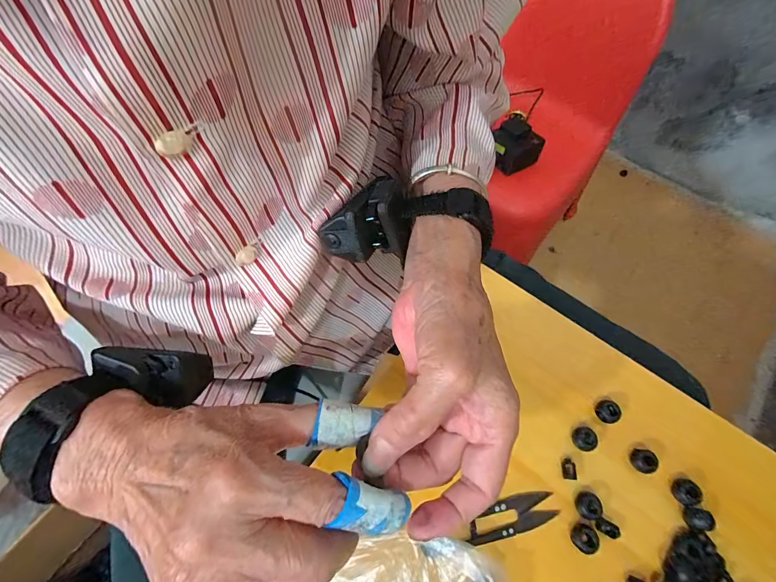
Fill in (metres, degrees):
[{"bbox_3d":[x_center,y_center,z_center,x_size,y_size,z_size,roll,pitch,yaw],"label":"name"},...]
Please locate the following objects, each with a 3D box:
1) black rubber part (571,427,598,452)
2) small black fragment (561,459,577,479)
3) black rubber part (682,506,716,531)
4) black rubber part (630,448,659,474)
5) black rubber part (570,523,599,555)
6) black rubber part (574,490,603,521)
[{"bbox_3d":[0.153,0.116,0.288,0.016,0.018,0.018,-10,63,-7],"label":"black rubber part"},{"bbox_3d":[0.138,0.136,0.281,0.007,0.011,0.014,8,62,2],"label":"small black fragment"},{"bbox_3d":[0.221,0.163,0.264,0.010,0.018,0.014,4,62,0],"label":"black rubber part"},{"bbox_3d":[0.193,0.129,0.280,0.012,0.018,0.016,4,62,0],"label":"black rubber part"},{"bbox_3d":[0.139,0.175,0.261,0.016,0.012,0.018,11,62,4],"label":"black rubber part"},{"bbox_3d":[0.145,0.157,0.269,0.014,0.014,0.017,13,62,5],"label":"black rubber part"}]

